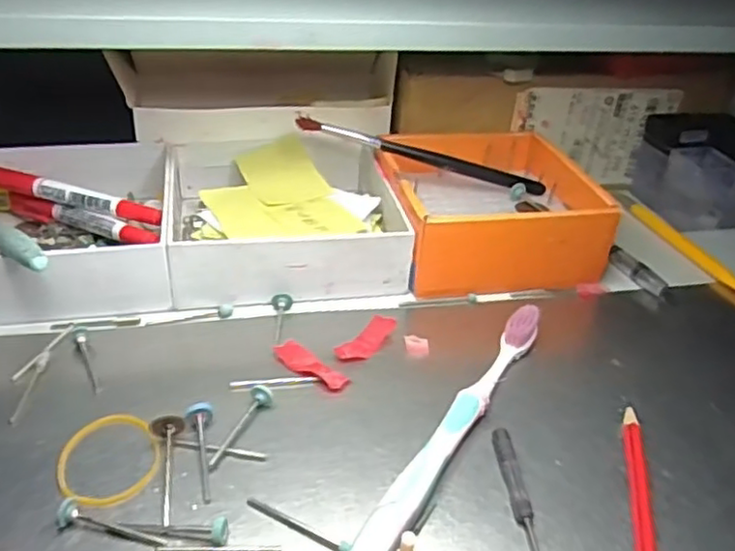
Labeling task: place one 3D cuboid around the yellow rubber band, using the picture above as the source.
[{"bbox_3d":[-0.104,0.072,0.265,0.038,0.004,0.046,-11,36,-20],"label":"yellow rubber band"}]

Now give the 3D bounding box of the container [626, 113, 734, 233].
[{"bbox_3d":[0.244,-0.076,0.477,0.078,0.063,0.065,-1,34,-7],"label":"container"}]

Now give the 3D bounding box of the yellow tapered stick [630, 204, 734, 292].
[{"bbox_3d":[0.209,-0.018,0.433,0.004,0.008,0.116,37,16,-37],"label":"yellow tapered stick"}]

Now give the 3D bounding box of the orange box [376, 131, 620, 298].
[{"bbox_3d":[0.072,-0.048,0.418,0.125,0.044,0.132,-6,35,-14],"label":"orange box"}]

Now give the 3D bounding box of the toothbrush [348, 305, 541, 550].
[{"bbox_3d":[0.039,0.064,0.281,0.015,0.016,0.182,21,37,24],"label":"toothbrush"}]

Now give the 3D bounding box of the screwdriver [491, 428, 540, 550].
[{"bbox_3d":[0.060,0.087,0.256,0.008,0.006,0.071,1,34,-5],"label":"screwdriver"}]

